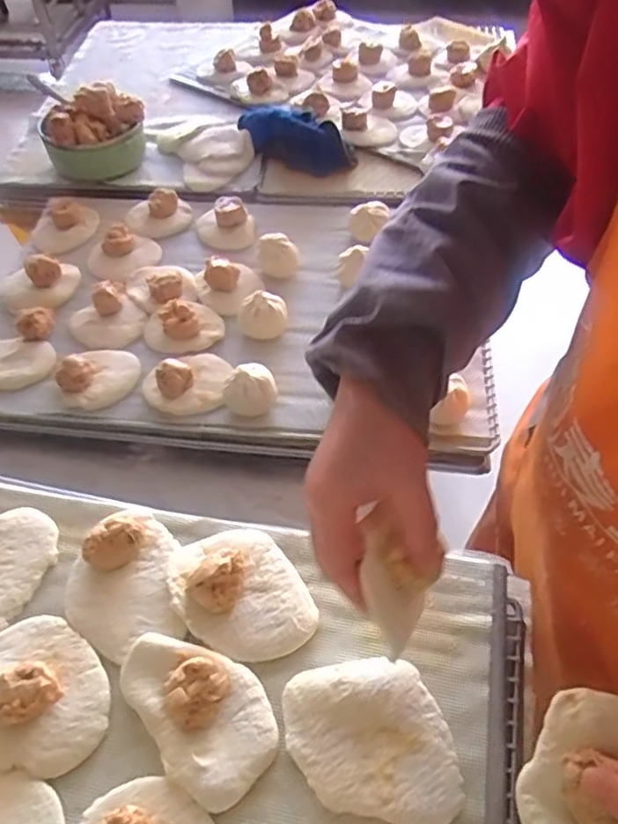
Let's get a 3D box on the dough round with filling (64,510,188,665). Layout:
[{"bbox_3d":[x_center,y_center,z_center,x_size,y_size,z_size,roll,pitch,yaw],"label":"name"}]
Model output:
[{"bbox_3d":[-0.131,0.118,0.458,0.086,0.028,0.102,-32,56,-22],"label":"dough round with filling"}]

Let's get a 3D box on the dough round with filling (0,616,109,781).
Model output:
[{"bbox_3d":[-0.178,0.178,0.416,0.075,0.025,0.104,-34,57,-24],"label":"dough round with filling"}]

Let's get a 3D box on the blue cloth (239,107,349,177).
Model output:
[{"bbox_3d":[-0.024,-0.394,0.915,0.181,0.042,0.082,20,54,18],"label":"blue cloth"}]

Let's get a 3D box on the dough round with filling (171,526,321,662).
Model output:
[{"bbox_3d":[-0.050,0.122,0.451,0.082,0.031,0.105,-30,56,-21],"label":"dough round with filling"}]

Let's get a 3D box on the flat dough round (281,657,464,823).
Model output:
[{"bbox_3d":[0.037,0.202,0.395,0.097,0.011,0.094,-8,51,-5],"label":"flat dough round"}]

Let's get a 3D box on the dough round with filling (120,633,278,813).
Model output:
[{"bbox_3d":[-0.069,0.181,0.403,0.069,0.022,0.111,-31,56,-22],"label":"dough round with filling"}]

